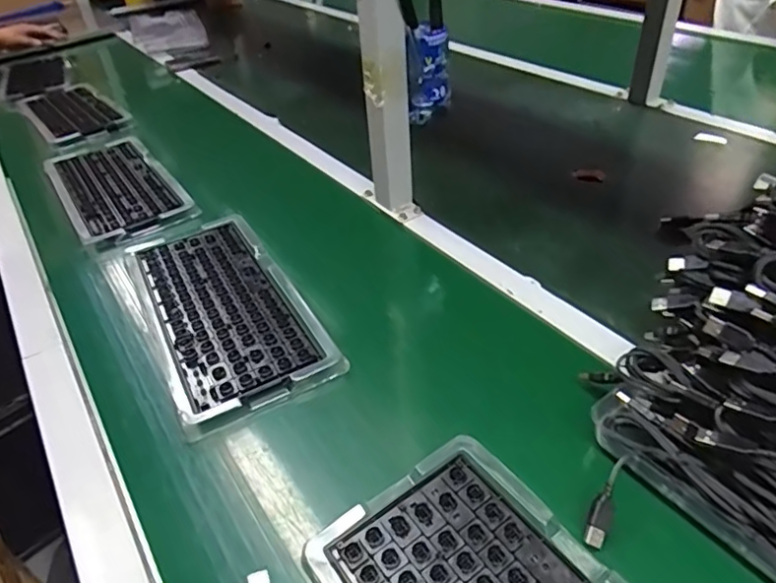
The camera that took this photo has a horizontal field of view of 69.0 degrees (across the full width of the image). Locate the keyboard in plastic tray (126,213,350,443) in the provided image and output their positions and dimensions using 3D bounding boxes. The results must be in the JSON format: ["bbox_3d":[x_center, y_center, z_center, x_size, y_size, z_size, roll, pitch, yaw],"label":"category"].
[{"bbox_3d":[-0.189,0.008,0.638,0.153,0.029,0.357,-19,39,-22],"label":"keyboard in plastic tray"}]

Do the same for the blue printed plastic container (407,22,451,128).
[{"bbox_3d":[0.051,-0.259,0.683,0.046,0.105,0.050,6,37,11],"label":"blue printed plastic container"}]

